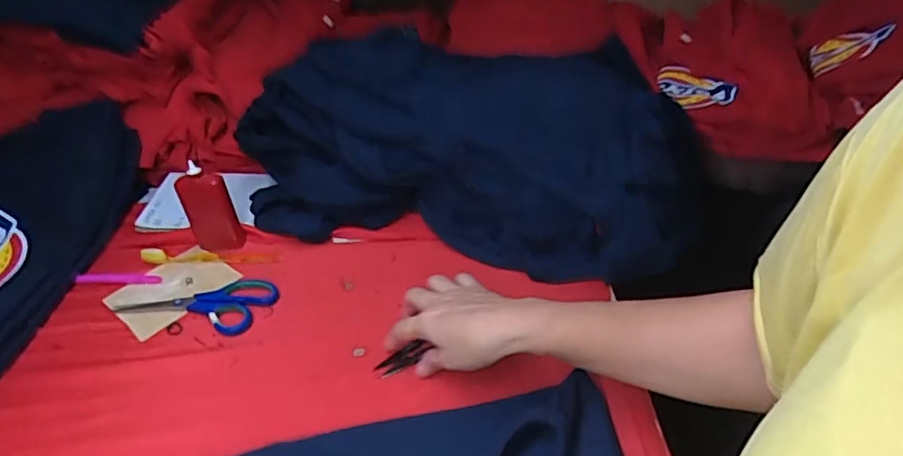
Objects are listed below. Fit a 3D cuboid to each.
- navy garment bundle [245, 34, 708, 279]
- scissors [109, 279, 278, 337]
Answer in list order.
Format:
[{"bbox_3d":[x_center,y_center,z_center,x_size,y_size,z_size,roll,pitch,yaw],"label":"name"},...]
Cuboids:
[{"bbox_3d":[0.002,-0.121,0.733,0.535,0.167,0.290,4,39,19],"label":"navy garment bundle"},{"bbox_3d":[-0.290,0.079,0.653,0.182,0.008,0.074,6,39,16],"label":"scissors"}]

